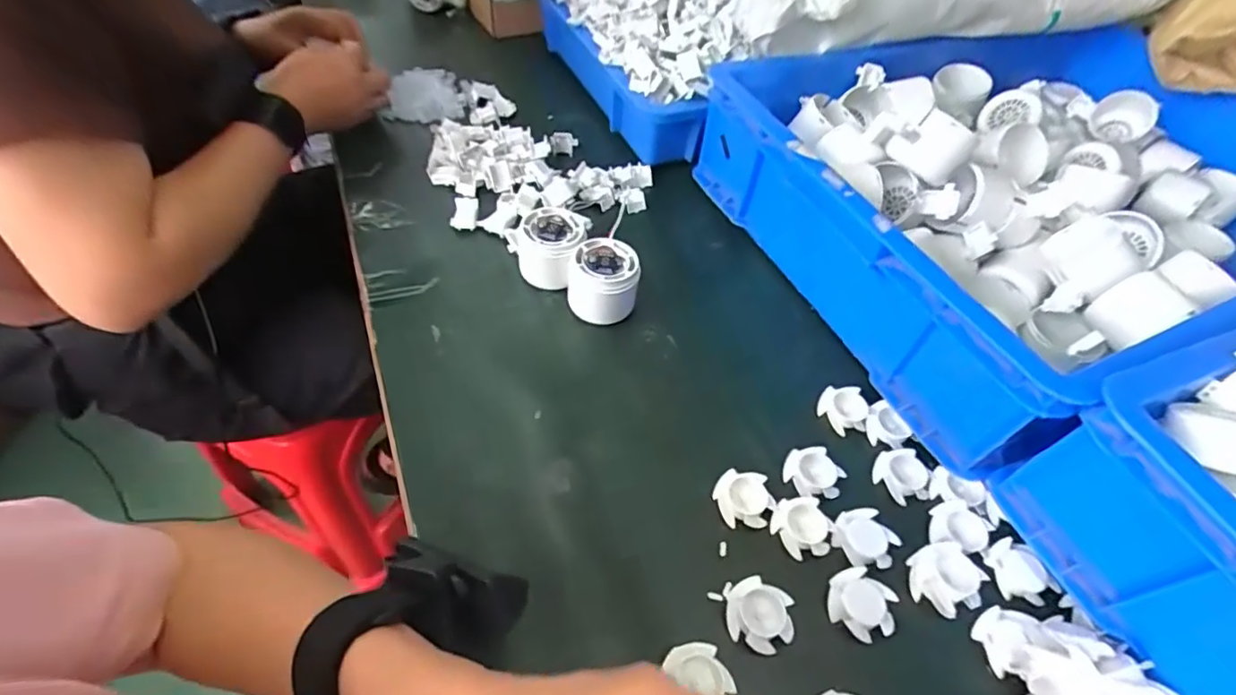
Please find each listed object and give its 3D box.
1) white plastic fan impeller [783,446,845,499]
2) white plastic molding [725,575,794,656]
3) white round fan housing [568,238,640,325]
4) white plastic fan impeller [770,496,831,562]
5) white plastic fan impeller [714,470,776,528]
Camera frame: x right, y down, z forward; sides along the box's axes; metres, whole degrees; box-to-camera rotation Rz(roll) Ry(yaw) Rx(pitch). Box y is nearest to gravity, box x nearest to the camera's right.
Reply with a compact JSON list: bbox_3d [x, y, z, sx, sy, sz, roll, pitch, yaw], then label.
[{"bbox_3d":[0.141,0.092,0.421,0.038,0.010,0.040,3,51,-3],"label":"white plastic fan impeller"},{"bbox_3d":[0.086,0.164,0.353,0.039,0.014,0.040,3,51,-3],"label":"white plastic molding"},{"bbox_3d":[-0.012,-0.057,0.491,0.056,0.046,0.056,3,51,-3],"label":"white round fan housing"},{"bbox_3d":[0.124,0.122,0.392,0.037,0.007,0.038,-6,52,-10],"label":"white plastic fan impeller"},{"bbox_3d":[0.088,0.105,0.403,0.038,0.008,0.040,-10,53,-13],"label":"white plastic fan impeller"}]

